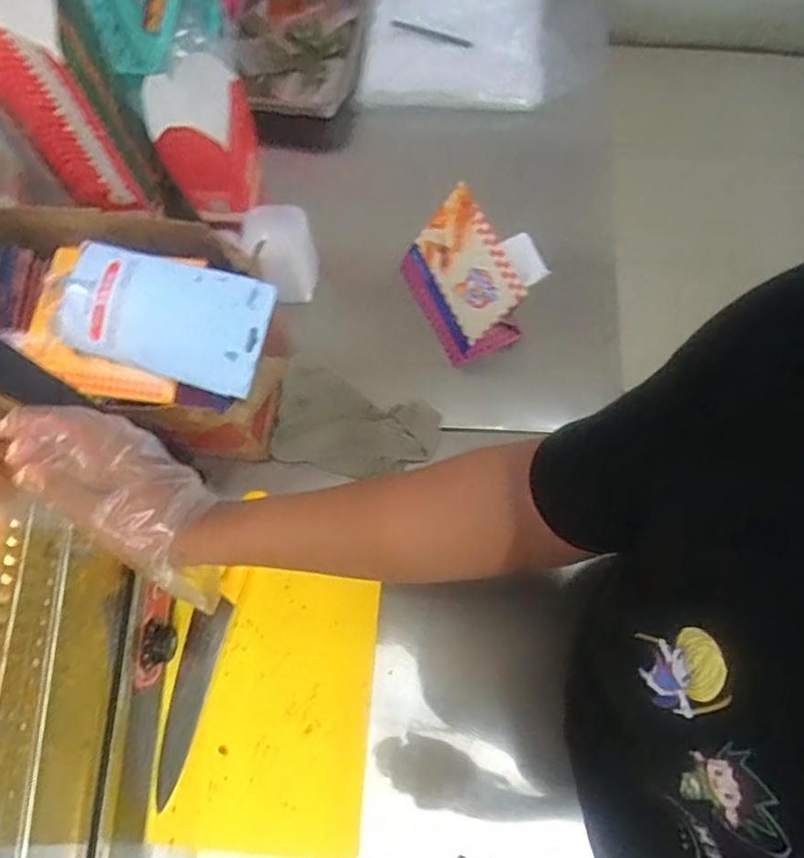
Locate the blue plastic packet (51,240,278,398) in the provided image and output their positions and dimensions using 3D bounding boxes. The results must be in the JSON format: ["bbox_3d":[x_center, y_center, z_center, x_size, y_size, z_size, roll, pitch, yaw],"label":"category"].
[{"bbox_3d":[-0.234,-0.112,0.609,0.208,0.011,0.110,17,90,6],"label":"blue plastic packet"}]

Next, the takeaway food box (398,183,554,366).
[{"bbox_3d":[0.076,-0.199,0.805,0.098,0.175,0.174,-29,74,-7],"label":"takeaway food box"}]

